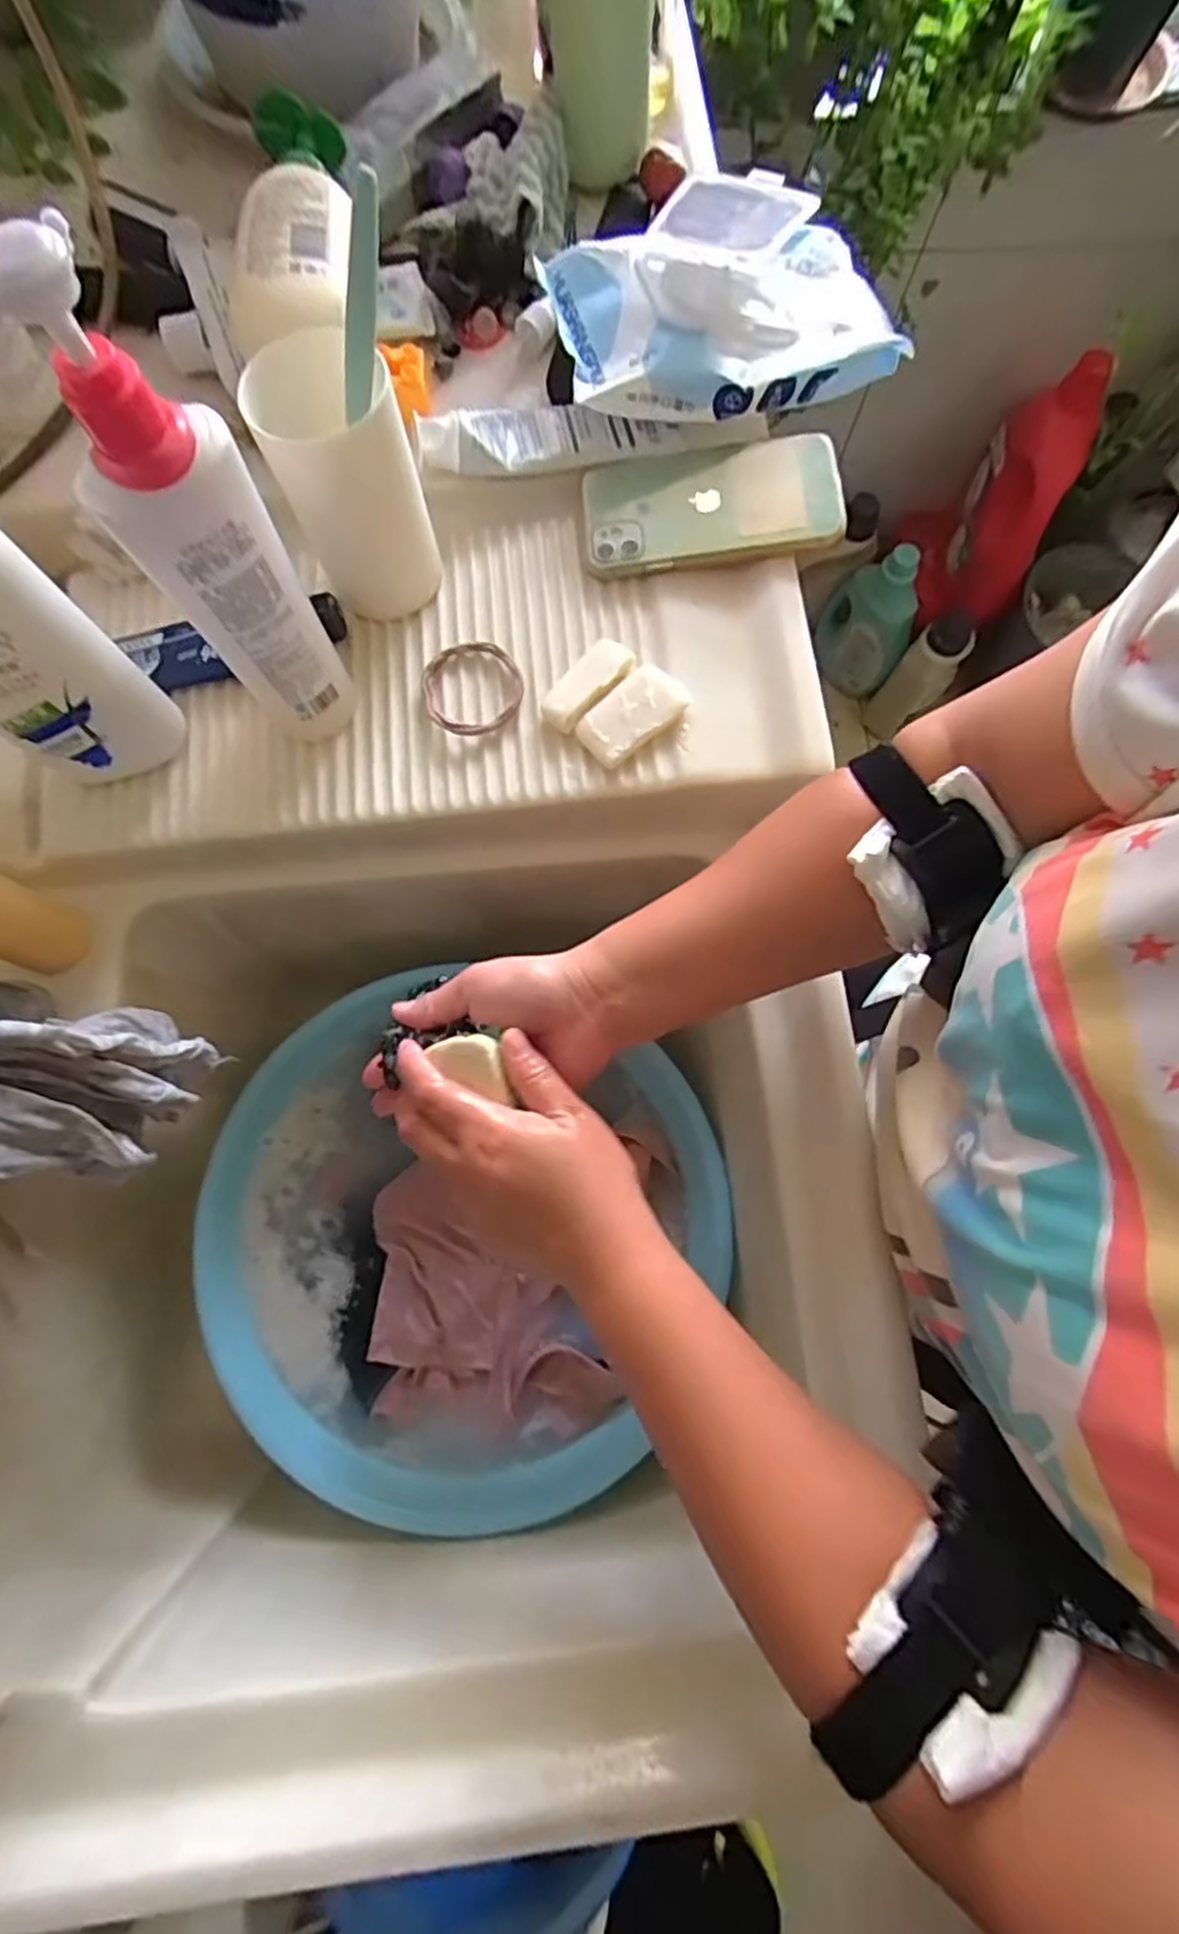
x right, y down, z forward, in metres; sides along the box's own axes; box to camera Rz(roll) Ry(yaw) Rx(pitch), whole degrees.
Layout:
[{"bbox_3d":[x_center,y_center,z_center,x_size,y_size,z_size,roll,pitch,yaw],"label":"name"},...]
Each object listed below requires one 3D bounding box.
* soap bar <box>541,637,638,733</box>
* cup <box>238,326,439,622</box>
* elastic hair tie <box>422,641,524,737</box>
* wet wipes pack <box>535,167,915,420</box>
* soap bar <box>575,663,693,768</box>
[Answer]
[{"bbox_3d":[-0.002,-0.161,0.409,0.027,0.010,0.062,40,78,8],"label":"soap bar"},{"bbox_3d":[-0.125,-0.254,0.378,0.068,0.118,0.069,-20,77,-7],"label":"cup"},{"bbox_3d":[-0.067,-0.160,0.414,0.057,0.009,0.061,0,76,-2],"label":"elastic hair tie"},{"bbox_3d":[0.084,-0.394,0.420,0.203,0.076,0.115,-16,77,-6],"label":"wet wipes pack"},{"bbox_3d":[0.023,-0.140,0.403,0.037,0.009,0.059,43,78,9],"label":"soap bar"}]

